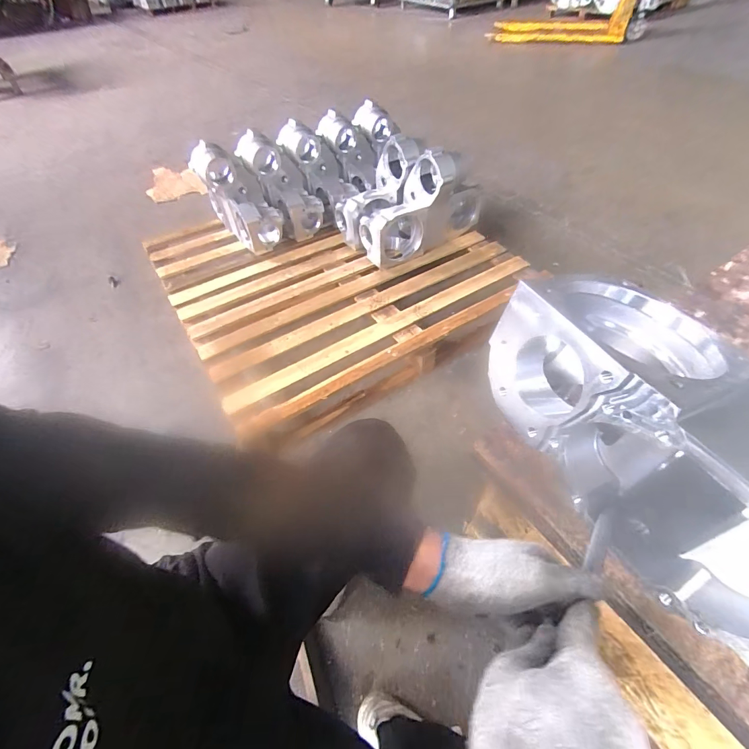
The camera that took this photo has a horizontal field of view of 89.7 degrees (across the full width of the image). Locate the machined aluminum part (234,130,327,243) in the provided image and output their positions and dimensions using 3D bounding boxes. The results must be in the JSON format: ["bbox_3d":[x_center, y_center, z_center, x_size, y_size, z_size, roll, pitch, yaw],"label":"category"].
[{"bbox_3d":[-0.341,-0.698,1.415,0.181,0.386,0.134,-40,16,-25],"label":"machined aluminum part"}]

